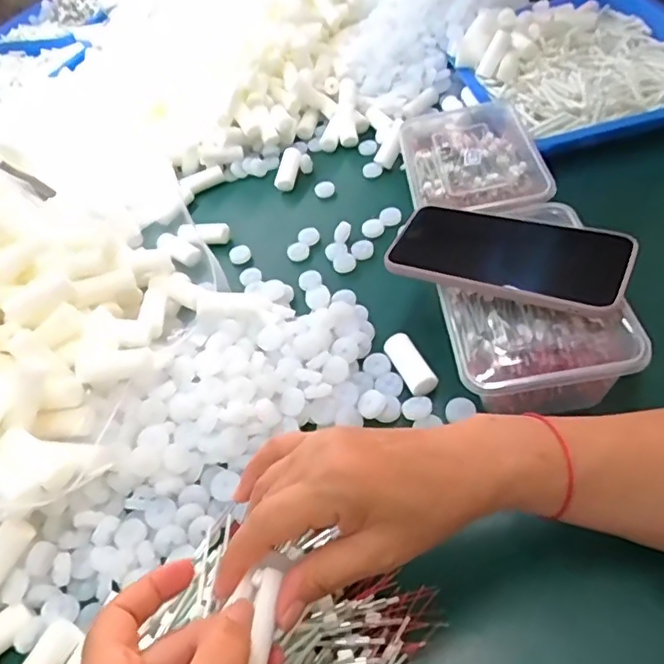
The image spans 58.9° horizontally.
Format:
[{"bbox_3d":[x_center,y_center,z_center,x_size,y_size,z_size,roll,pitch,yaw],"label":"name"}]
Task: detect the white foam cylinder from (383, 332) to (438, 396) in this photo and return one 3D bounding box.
[{"bbox_3d":[0.058,0.024,0.443,0.019,0.017,0.054,-25,47,-9],"label":"white foam cylinder"}]

